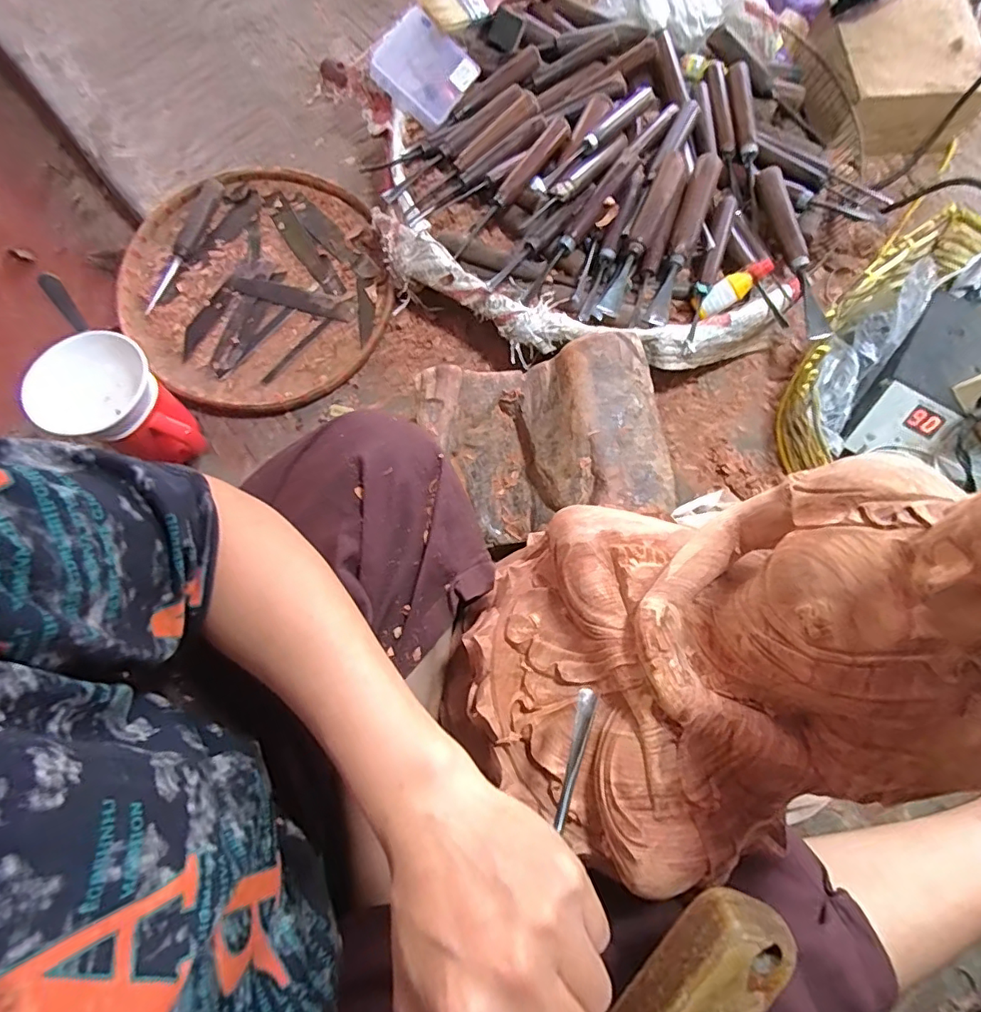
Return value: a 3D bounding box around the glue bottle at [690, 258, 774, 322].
[{"bbox_3d":[0.228,-0.206,0.506,0.080,0.019,0.024,-33,78,7],"label":"glue bottle"}]

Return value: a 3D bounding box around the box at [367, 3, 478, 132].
[{"bbox_3d":[-0.070,-0.465,0.571,0.095,0.018,0.085,34,94,-20],"label":"box"}]

